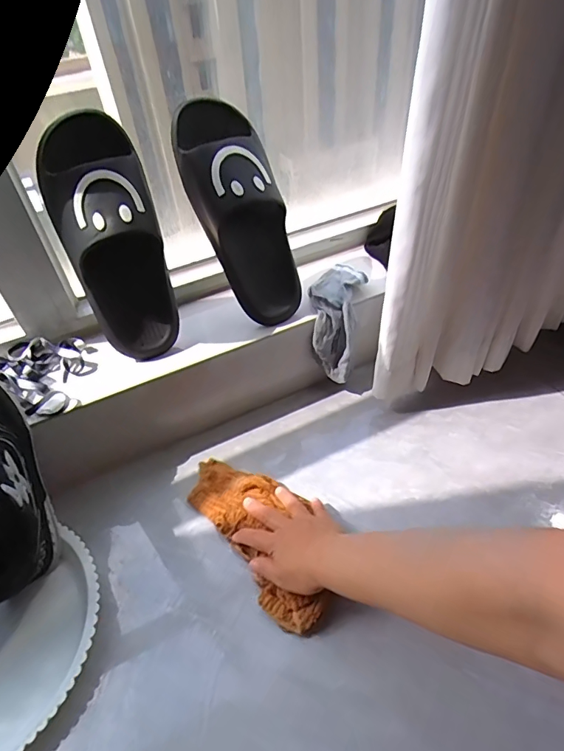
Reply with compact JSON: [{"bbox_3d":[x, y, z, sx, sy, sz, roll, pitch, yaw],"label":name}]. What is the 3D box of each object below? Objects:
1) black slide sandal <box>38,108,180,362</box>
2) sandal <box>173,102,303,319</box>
[{"bbox_3d":[-0.196,-0.146,0.534,0.111,0.270,0.063,-16,26,-9],"label":"black slide sandal"},{"bbox_3d":[-0.043,-0.195,0.571,0.091,0.265,0.072,-32,23,-22],"label":"sandal"}]

